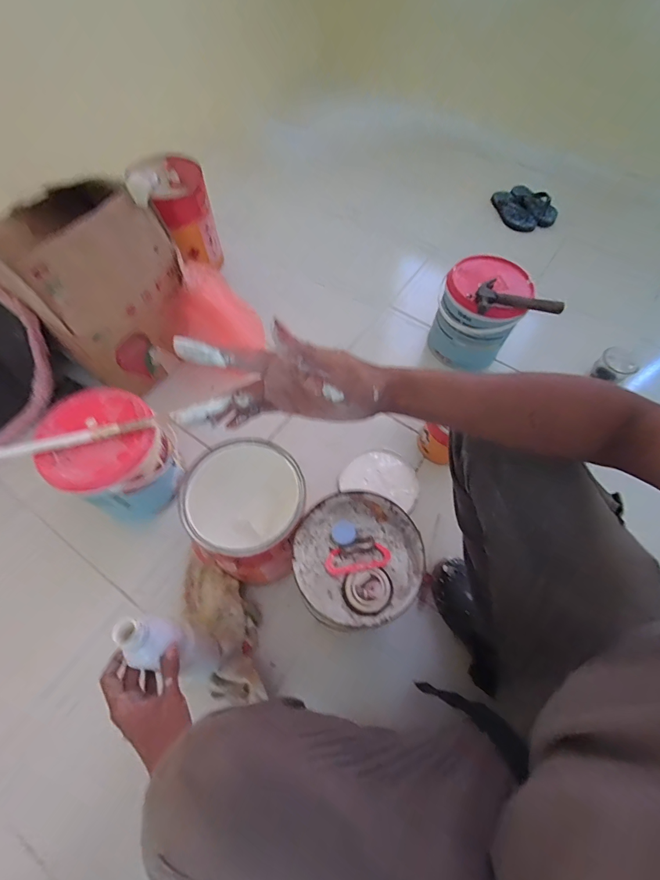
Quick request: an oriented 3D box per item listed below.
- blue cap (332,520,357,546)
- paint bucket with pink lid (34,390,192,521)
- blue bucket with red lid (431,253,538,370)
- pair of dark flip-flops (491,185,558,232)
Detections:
[{"bbox_3d":[0.020,0.126,0.508,0.032,0.010,0.031,1,63,-2],"label":"blue cap"},{"bbox_3d":[-0.381,0.036,0.678,0.192,0.176,0.176,1,63,-2],"label":"paint bucket with pink lid"},{"bbox_3d":[0.340,-0.290,0.883,0.170,0.192,0.172,31,66,13],"label":"blue bucket with red lid"},{"bbox_3d":[0.638,-0.766,1.231,0.185,0.058,0.201,-32,68,-17],"label":"pair of dark flip-flops"}]

